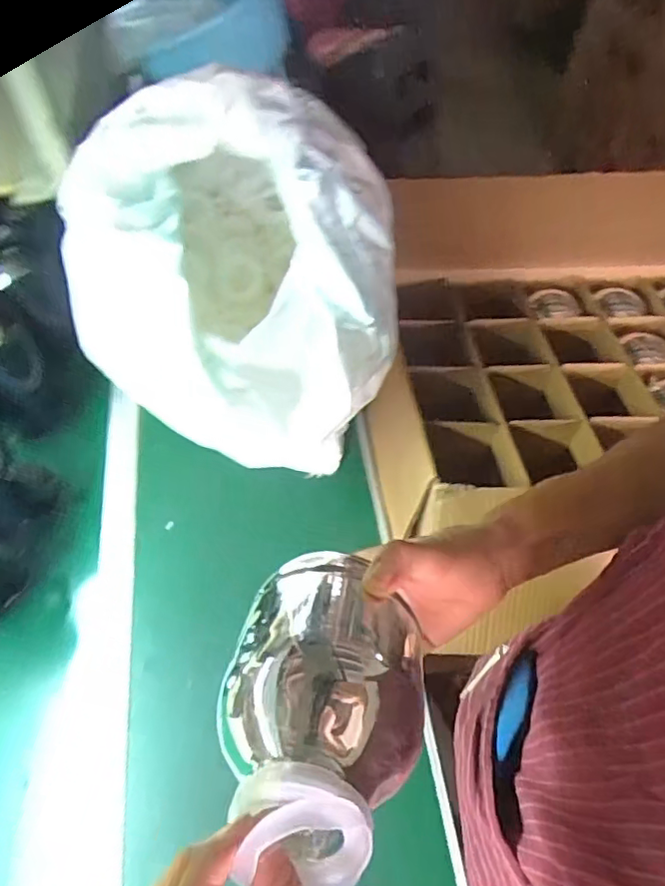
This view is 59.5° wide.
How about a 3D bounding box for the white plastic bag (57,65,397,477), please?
[{"bbox_3d":[-0.094,-0.222,0.660,0.344,0.263,0.376,12,58,9],"label":"white plastic bag"}]

